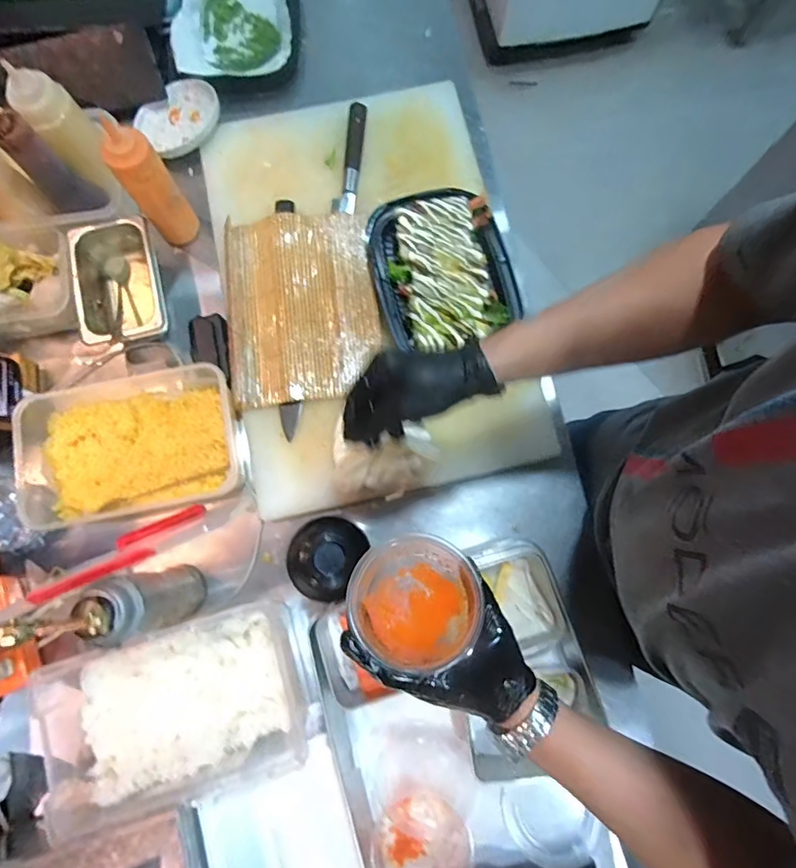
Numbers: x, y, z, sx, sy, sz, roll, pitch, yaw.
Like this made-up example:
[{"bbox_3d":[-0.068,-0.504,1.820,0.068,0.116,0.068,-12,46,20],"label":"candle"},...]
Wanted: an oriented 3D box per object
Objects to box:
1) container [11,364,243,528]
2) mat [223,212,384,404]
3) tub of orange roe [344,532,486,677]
[{"bbox_3d":[-0.344,0.022,0.617,0.280,0.058,0.168,-11,78,-2],"label":"container"},{"bbox_3d":[-0.132,-0.180,0.664,0.198,0.014,0.265,-6,78,-1],"label":"mat"},{"bbox_3d":[0.013,0.137,0.417,0.103,0.058,0.102,0,78,0],"label":"tub of orange roe"}]

